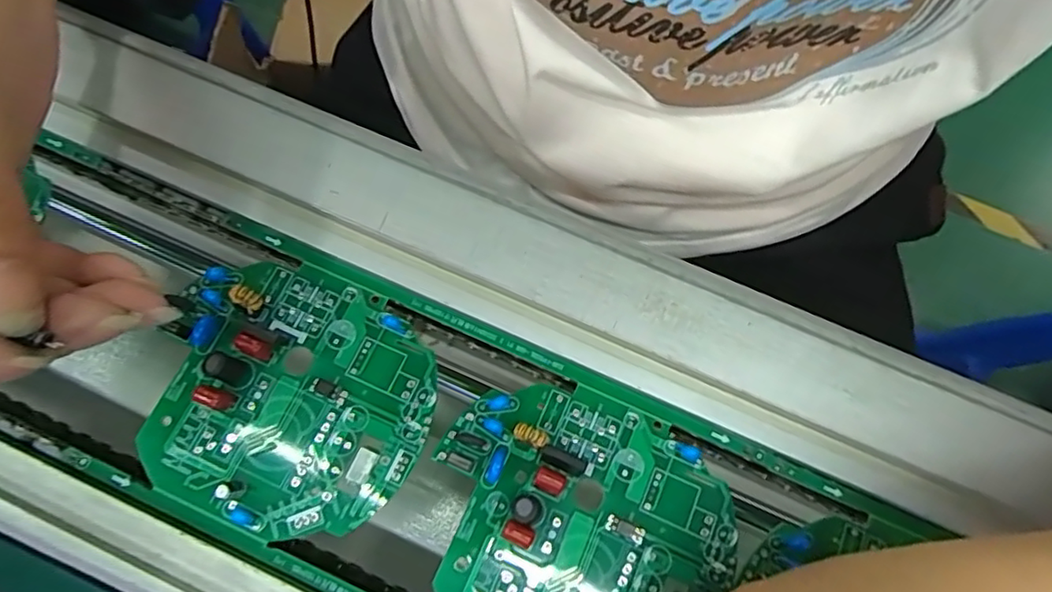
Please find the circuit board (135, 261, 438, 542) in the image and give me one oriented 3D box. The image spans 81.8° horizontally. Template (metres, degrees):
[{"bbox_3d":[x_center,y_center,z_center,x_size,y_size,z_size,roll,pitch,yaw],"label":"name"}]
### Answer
[{"bbox_3d":[-0.079,0.033,0.197,0.091,0.010,0.079,22,73,5],"label":"circuit board"}]

